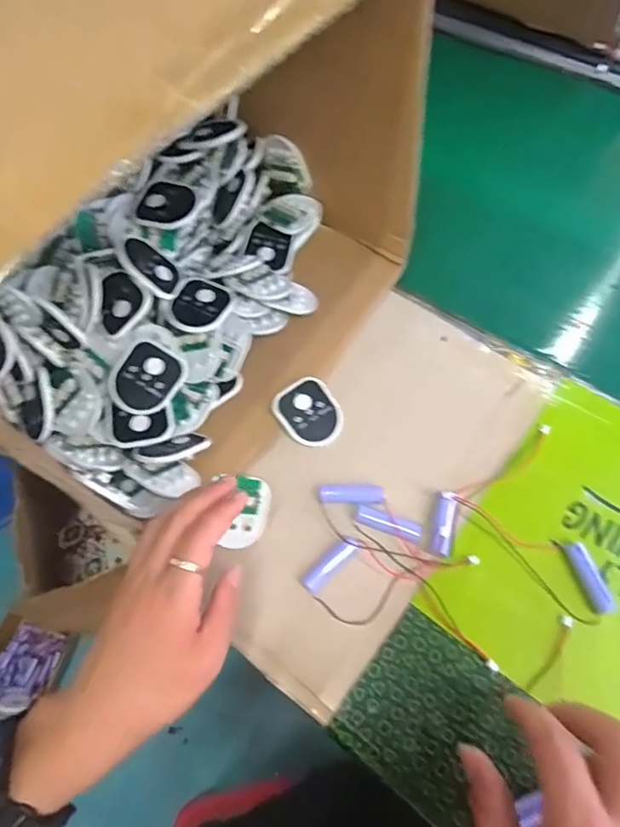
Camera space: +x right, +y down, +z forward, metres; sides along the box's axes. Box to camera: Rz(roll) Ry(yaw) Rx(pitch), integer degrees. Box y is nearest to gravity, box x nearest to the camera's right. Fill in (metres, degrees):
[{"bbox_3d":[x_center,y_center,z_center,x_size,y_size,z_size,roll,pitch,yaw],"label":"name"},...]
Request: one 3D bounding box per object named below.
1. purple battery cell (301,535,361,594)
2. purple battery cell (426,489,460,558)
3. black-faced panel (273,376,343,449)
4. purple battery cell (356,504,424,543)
[{"bbox_3d":[0.016,0.114,0.409,0.050,0.019,0.014,-41,66,-17],"label":"purple battery cell"},{"bbox_3d":[0.102,0.083,0.414,0.019,0.015,0.047,12,72,11],"label":"purple battery cell"},{"bbox_3d":[0.000,0.000,0.468,0.049,0.008,0.058,-33,88,-15],"label":"black-faced panel"},{"bbox_3d":[0.061,0.084,0.419,0.051,0.010,0.013,18,64,13],"label":"purple battery cell"}]

